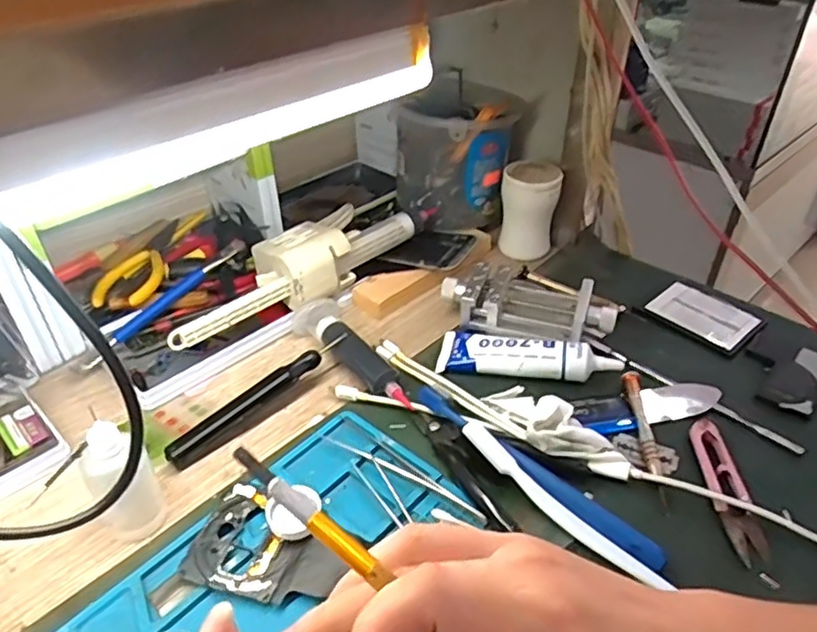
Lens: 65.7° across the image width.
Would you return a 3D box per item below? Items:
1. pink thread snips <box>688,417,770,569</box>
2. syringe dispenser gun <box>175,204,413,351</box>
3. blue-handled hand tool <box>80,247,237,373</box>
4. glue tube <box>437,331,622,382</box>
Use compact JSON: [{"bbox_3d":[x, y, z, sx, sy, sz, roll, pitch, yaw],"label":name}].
[{"bbox_3d":[0.202,0.105,0.400,0.024,0.008,0.099,2,37,4],"label":"pink thread snips"},{"bbox_3d":[-0.093,-0.035,0.541,0.237,0.072,0.066,-24,42,-27],"label":"syringe dispenser gun"},{"bbox_3d":[-0.201,-0.007,0.519,0.015,0.014,0.150,28,61,33],"label":"blue-handled hand tool"},{"bbox_3d":[0.092,0.026,0.489,0.133,0.025,0.043,5,37,8],"label":"glue tube"}]

